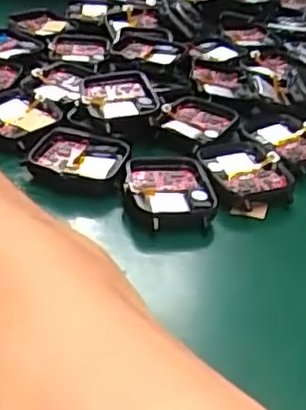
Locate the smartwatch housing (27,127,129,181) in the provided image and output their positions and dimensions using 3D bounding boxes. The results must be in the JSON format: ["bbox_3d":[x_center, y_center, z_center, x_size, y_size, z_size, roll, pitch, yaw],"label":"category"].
[{"bbox_3d":[-0.034,-0.022,0.305,0.042,0.008,0.036,10,34,4],"label":"smartwatch housing"}]

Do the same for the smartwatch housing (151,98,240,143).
[{"bbox_3d":[0.024,-0.045,0.342,0.035,0.007,0.044,16,35,12],"label":"smartwatch housing"}]

